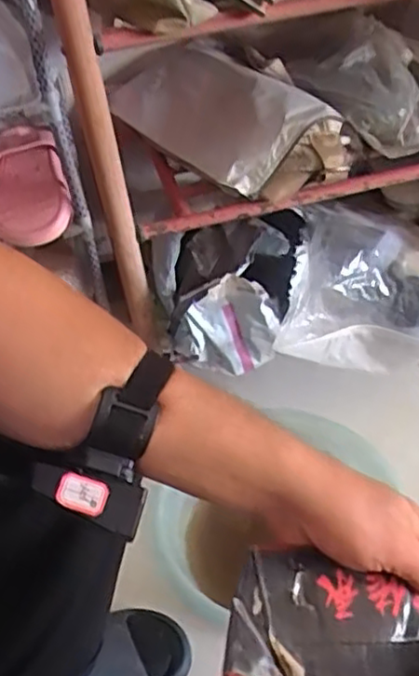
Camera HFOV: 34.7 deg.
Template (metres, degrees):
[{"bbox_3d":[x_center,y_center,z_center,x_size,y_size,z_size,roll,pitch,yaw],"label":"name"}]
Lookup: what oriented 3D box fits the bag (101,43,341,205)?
[{"bbox_3d":[-0.012,-0.306,0.877,0.139,0.100,0.346,-32,49,-24],"label":"bag"}]

